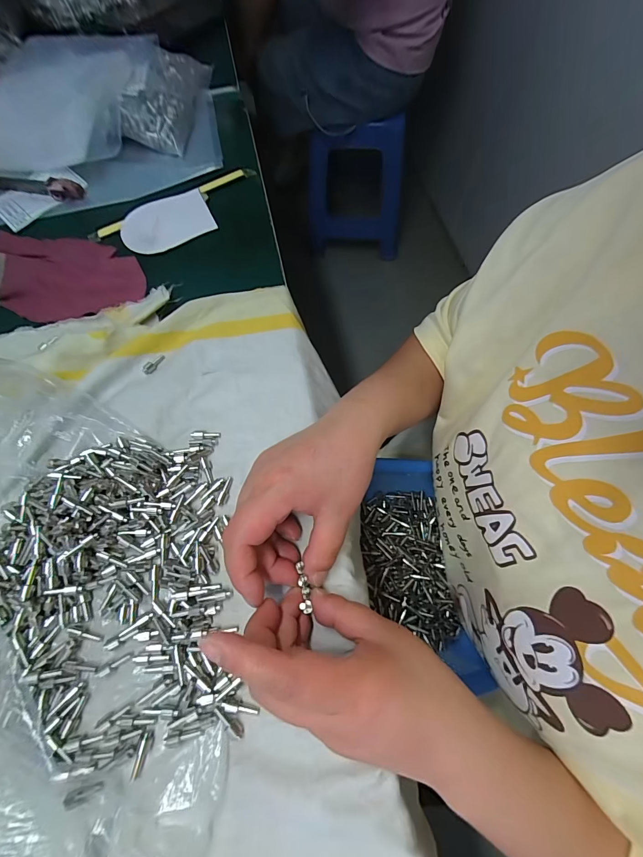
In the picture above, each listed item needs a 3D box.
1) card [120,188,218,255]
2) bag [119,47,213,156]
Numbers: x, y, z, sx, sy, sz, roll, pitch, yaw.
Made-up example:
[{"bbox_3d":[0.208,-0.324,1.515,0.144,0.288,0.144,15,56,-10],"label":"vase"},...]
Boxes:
[{"bbox_3d":[-0.171,-0.227,0.392,0.096,0.005,0.076,-24,71,-8],"label":"card"},{"bbox_3d":[-0.193,-0.425,0.460,0.073,0.029,0.172,18,65,-21],"label":"bag"}]

